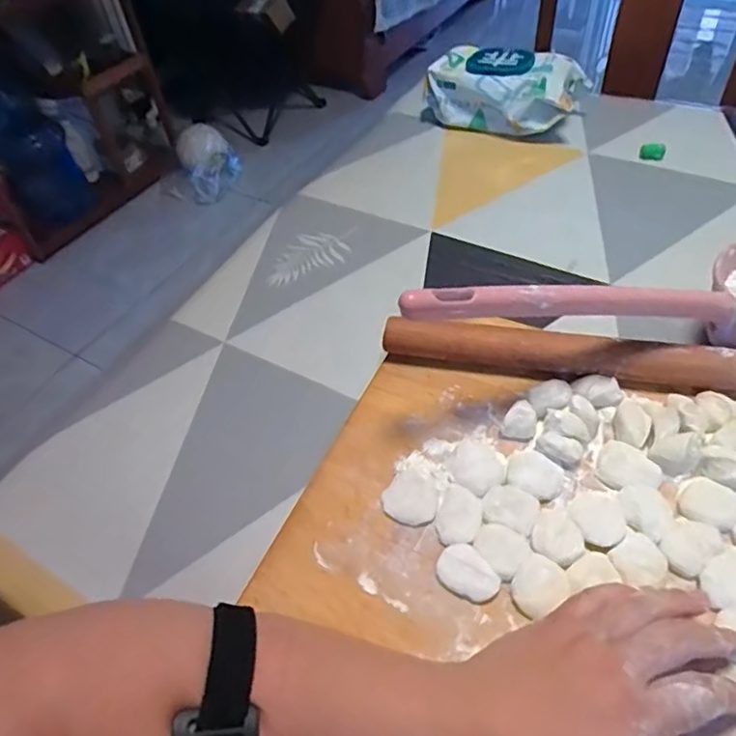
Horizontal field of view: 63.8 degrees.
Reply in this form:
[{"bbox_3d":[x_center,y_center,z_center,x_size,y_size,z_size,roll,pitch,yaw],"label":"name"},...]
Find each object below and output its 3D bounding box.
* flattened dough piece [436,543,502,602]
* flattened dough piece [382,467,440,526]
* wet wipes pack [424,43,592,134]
[{"bbox_3d":[0.061,0.127,0.366,0.027,0.010,0.038,-31,53,-19],"label":"flattened dough piece"},{"bbox_3d":[0.031,0.088,0.403,0.038,0.007,0.038,-3,49,4],"label":"flattened dough piece"},{"bbox_3d":[0.179,-0.360,0.757,0.177,0.069,0.113,23,56,24],"label":"wet wipes pack"}]

